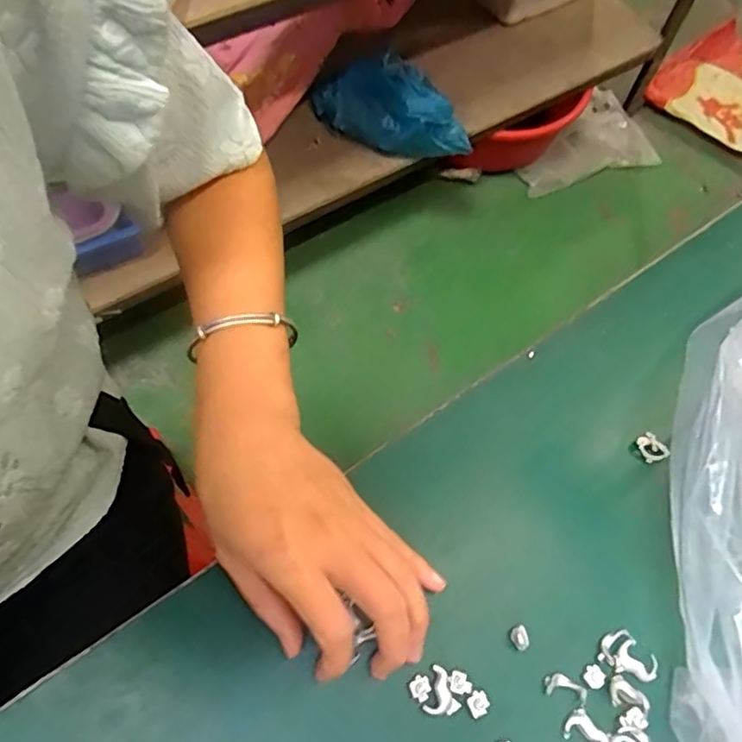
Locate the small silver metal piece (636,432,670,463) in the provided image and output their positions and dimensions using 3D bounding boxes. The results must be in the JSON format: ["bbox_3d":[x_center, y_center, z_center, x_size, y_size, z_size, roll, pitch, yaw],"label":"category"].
[{"bbox_3d":[0.158,0.043,0.333,0.012,0.006,0.016,-26,68,-15],"label":"small silver metal piece"}]

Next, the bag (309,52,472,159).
[{"bbox_3d":[0.034,-0.479,1.083,0.320,0.118,0.122,27,65,9],"label":"bag"}]

